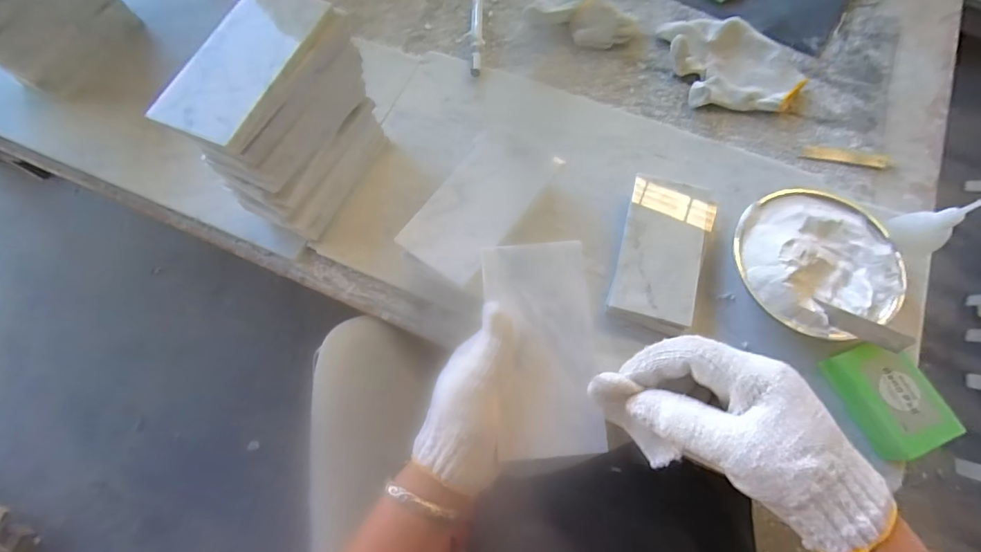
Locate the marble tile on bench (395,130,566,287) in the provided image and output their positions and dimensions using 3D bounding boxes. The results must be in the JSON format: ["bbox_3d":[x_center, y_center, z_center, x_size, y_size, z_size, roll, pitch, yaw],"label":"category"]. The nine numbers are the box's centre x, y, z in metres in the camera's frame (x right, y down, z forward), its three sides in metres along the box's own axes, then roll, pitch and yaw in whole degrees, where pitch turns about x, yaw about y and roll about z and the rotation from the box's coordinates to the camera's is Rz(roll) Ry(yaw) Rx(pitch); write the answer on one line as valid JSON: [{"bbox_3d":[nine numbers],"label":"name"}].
[{"bbox_3d":[-0.009,-0.068,0.392,0.076,0.011,0.148,34,75,11],"label":"marble tile on bench"}]

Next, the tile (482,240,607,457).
[{"bbox_3d":[0.038,0.050,0.315,0.073,0.008,0.149,-5,77,-2],"label":"tile"}]

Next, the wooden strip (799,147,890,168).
[{"bbox_3d":[0.413,-0.138,0.505,0.094,0.009,0.017,10,72,3],"label":"wooden strip"}]

